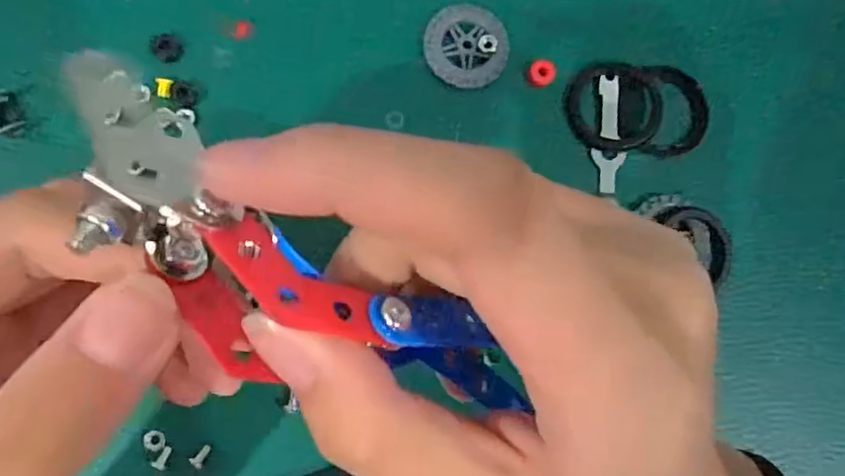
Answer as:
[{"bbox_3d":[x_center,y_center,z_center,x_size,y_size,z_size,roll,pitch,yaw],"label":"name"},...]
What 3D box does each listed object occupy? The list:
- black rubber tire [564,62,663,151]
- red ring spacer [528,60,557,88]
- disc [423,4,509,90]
[{"bbox_3d":[0.078,-0.053,0.252,0.039,0.004,0.036,2,85,-7],"label":"black rubber tire"},{"bbox_3d":[0.048,-0.065,0.251,0.010,0.005,0.010,1,85,-7],"label":"red ring spacer"},{"bbox_3d":[0.018,-0.076,0.248,0.032,0.005,0.032,1,85,-7],"label":"disc"}]

